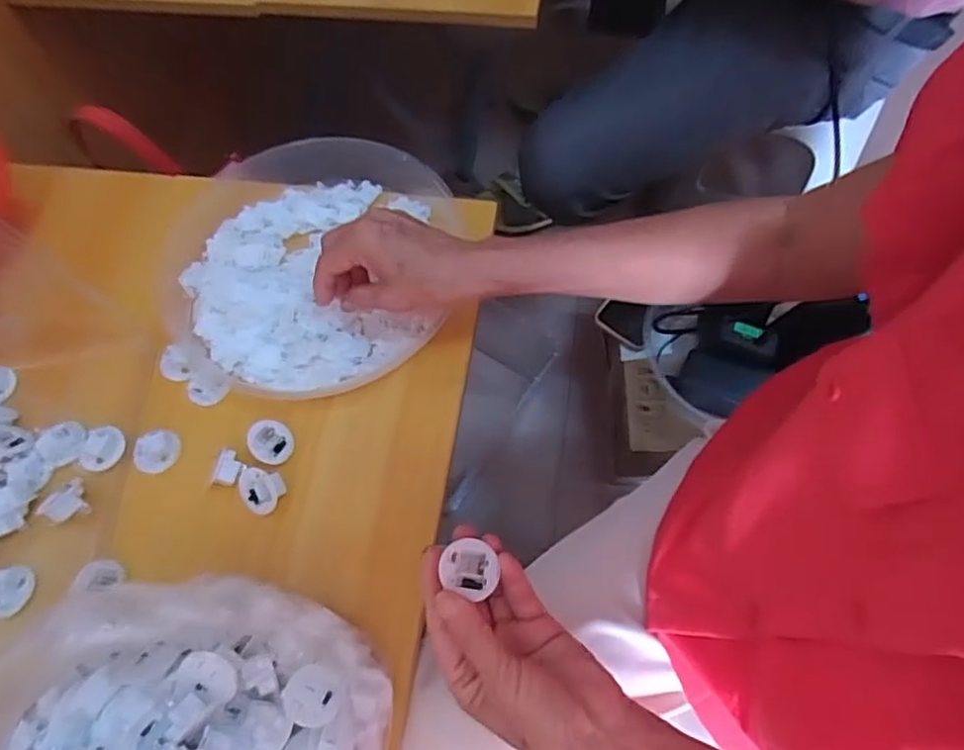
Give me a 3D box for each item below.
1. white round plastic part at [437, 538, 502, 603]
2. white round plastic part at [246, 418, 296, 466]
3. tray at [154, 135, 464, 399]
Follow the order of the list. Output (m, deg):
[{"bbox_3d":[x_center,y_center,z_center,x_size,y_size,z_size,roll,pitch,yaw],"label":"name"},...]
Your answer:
[{"bbox_3d":[-0.007,0.106,0.346,0.030,0.014,0.027,18,68,10],"label":"white round plastic part"},{"bbox_3d":[-0.149,0.047,0.443,0.028,0.013,0.032,-33,68,-11],"label":"white round plastic part"},{"bbox_3d":[-0.146,-0.089,0.507,0.228,0.038,0.222,-1,66,2],"label":"tray"}]

